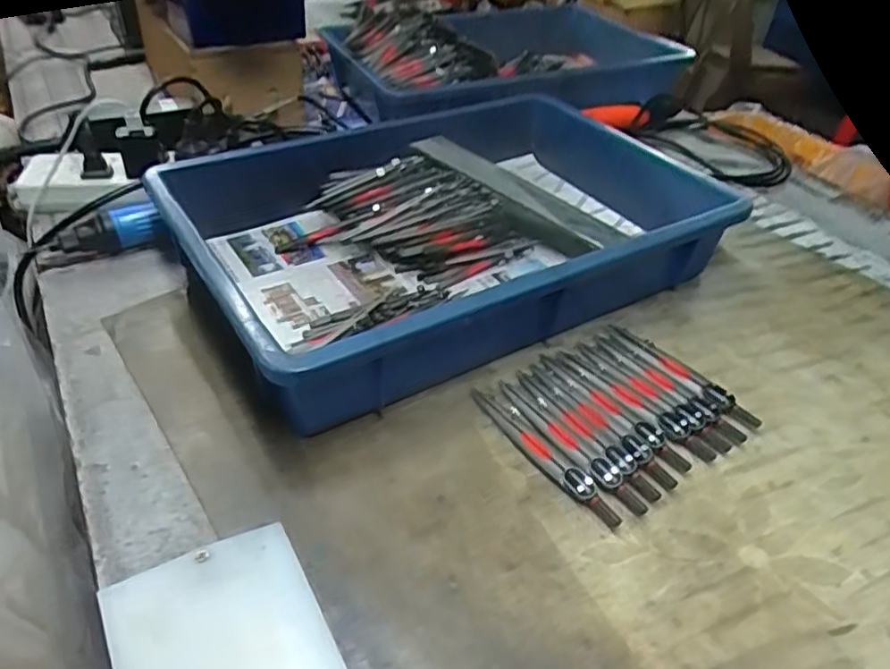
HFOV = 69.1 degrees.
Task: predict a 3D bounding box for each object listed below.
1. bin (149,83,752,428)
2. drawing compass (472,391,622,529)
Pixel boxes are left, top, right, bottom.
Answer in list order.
[{"bbox_3d":[0.012,-0.098,0.557,0.439,0.075,0.291,-18,45,-26],"label":"bin"},{"bbox_3d":[0.059,0.073,0.410,0.015,0.014,0.127,-25,48,-31],"label":"drawing compass"}]

